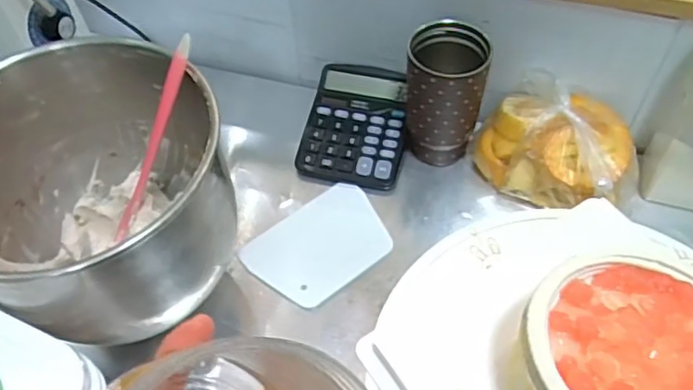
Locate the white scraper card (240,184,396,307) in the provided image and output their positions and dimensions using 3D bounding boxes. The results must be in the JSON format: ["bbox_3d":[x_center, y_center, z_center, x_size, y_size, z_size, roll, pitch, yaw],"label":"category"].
[{"bbox_3d":[-0.027,0.053,0.639,0.146,0.007,0.104,-33,59,-20],"label":"white scraper card"}]

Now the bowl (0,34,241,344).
[{"bbox_3d":[-0.211,0.004,0.514,0.220,0.185,0.214,-1,54,2],"label":"bowl"}]

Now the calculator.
[{"bbox_3d":[0.014,-0.081,0.712,0.127,0.038,0.149,8,55,8],"label":"calculator"}]

